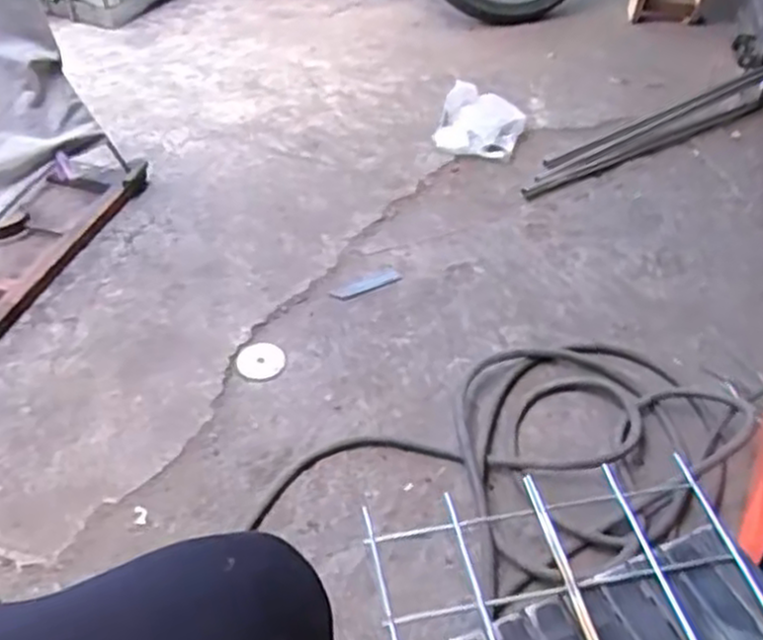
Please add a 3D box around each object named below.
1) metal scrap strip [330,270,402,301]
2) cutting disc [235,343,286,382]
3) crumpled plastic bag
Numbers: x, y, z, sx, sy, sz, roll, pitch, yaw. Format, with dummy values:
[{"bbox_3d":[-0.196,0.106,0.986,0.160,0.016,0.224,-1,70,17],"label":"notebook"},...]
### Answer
[{"bbox_3d":[-0.025,-0.058,1.269,0.119,0.004,0.040,-20,48,-21],"label":"metal scrap strip"},{"bbox_3d":[-0.177,0.061,1.137,0.070,0.005,0.068,3,50,-3],"label":"cutting disc"},{"bbox_3d":[0.203,-0.403,1.593,0.170,0.043,0.202,14,46,12],"label":"crumpled plastic bag"}]

